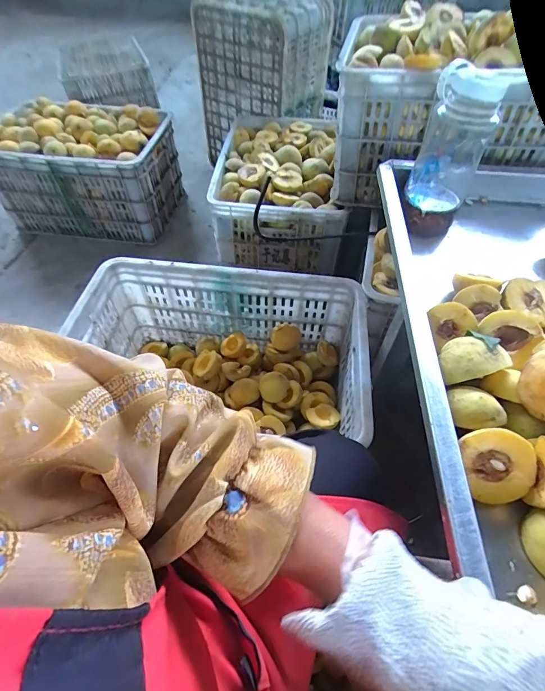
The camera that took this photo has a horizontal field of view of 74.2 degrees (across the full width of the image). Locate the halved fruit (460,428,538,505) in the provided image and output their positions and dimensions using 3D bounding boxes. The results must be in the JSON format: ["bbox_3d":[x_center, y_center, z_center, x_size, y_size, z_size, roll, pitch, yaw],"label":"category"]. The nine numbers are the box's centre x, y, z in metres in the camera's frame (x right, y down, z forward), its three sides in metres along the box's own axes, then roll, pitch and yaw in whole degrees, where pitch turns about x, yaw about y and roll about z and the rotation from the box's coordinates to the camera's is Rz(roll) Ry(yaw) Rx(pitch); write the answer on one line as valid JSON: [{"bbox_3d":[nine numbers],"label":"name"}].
[{"bbox_3d":[0.208,0.110,0.341,0.064,0.031,0.064,0,91,13],"label":"halved fruit"}]

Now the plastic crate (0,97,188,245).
[{"bbox_3d":[-0.596,-0.577,1.195,0.505,0.285,0.347,8,54,5],"label":"plastic crate"}]

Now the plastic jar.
[{"bbox_3d":[0.251,-0.282,0.511,0.087,0.171,0.072,32,59,21],"label":"plastic jar"}]

